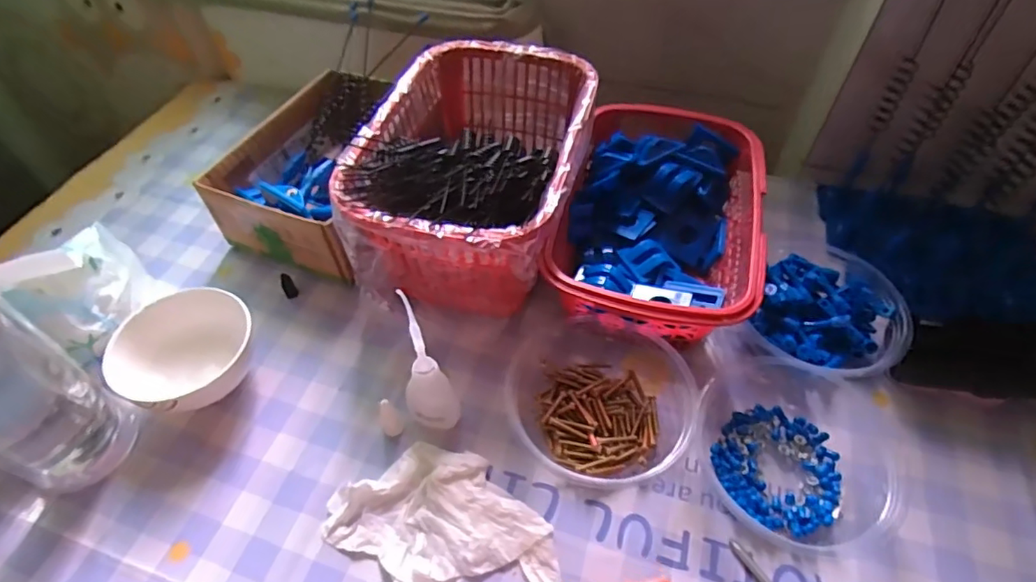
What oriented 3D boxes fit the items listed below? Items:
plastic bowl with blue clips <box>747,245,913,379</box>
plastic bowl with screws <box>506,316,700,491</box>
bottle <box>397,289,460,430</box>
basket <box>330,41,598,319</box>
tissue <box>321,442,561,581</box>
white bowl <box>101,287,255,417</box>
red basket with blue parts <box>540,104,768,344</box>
[{"bbox_3d":[0.220,0.013,0.401,0.098,0.039,0.115,18,55,14],"label":"plastic bowl with blue clips"},{"bbox_3d":[0.056,0.066,0.362,0.121,0.041,0.117,18,55,15],"label":"plastic bowl with screws"},{"bbox_3d":[-0.056,0.049,0.326,0.027,0.120,0.023,26,57,20],"label":"bottle"},{"bbox_3d":[-0.029,-0.089,0.441,0.151,0.109,0.225,12,53,10],"label":"basket"},{"bbox_3d":[-0.041,0.139,0.324,0.134,0.014,0.081,24,57,19],"label":"tissue"},{"bbox_3d":[-0.224,0.045,0.380,0.081,0.049,0.087,-1,52,1],"label":"white bowl"},{"bbox_3d":[0.109,-0.049,0.429,0.139,0.069,0.202,13,54,11],"label":"red basket with blue parts"}]

